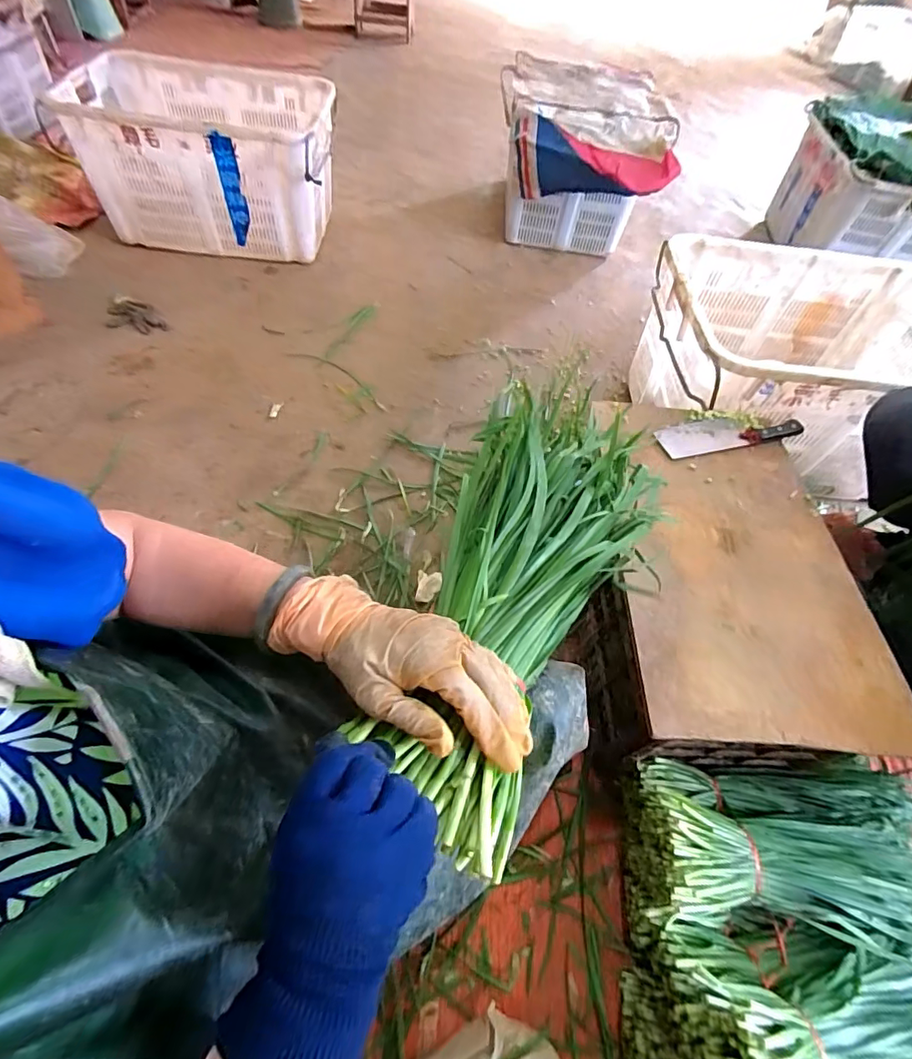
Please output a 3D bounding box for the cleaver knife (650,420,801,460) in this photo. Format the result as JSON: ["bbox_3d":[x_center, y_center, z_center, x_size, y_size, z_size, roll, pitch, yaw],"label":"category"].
[{"bbox_3d":[0.465,-0.169,0.846,0.269,0.020,0.071,-10,57,-14],"label":"cleaver knife"}]

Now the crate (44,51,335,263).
[{"bbox_3d":[-0.704,-1.113,1.494,0.654,0.359,0.489,5,55,-3],"label":"crate"}]

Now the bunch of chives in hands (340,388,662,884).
[{"bbox_3d":[0.067,0.028,0.419,0.180,0.061,0.423,17,56,10],"label":"bunch of chives in hands"}]

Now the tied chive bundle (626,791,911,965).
[{"bbox_3d":[0.459,0.445,0.630,0.440,0.120,0.139,10,55,0],"label":"tied chive bundle"}]

